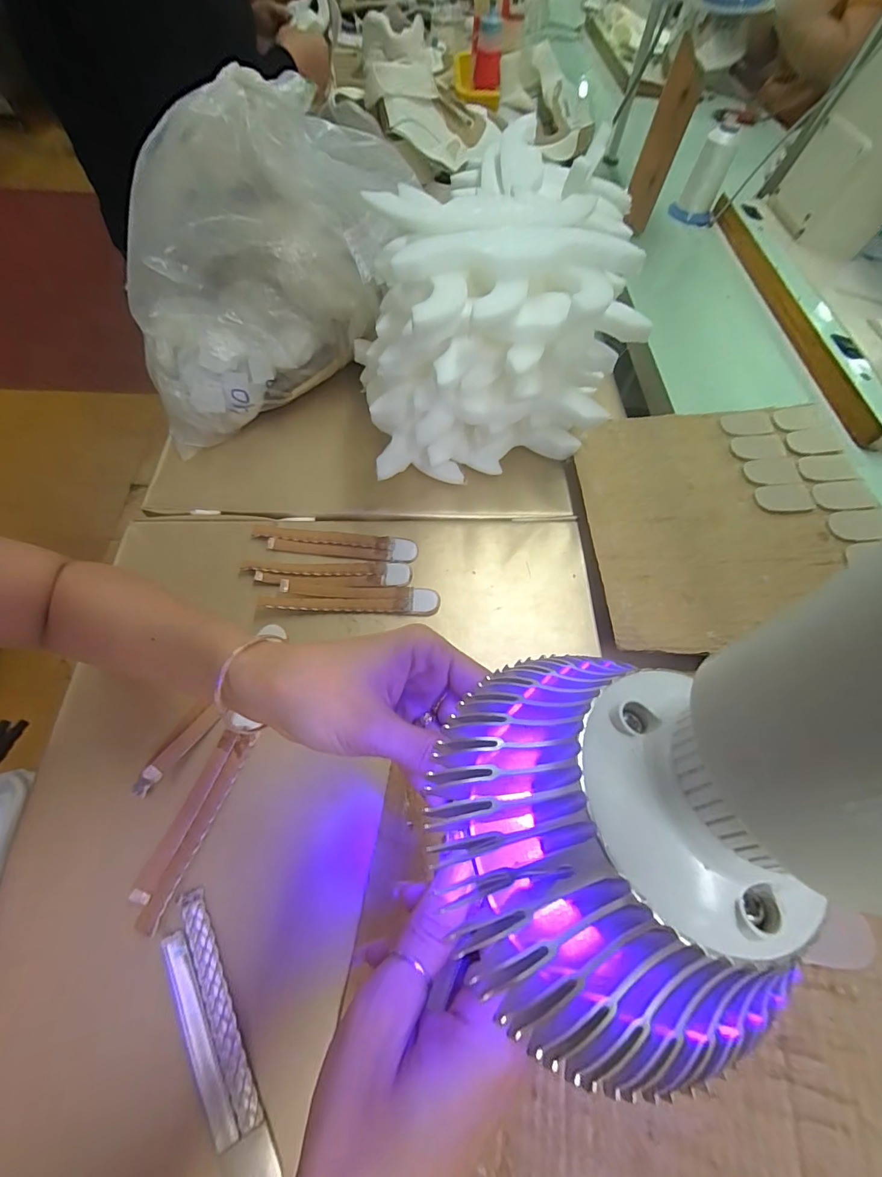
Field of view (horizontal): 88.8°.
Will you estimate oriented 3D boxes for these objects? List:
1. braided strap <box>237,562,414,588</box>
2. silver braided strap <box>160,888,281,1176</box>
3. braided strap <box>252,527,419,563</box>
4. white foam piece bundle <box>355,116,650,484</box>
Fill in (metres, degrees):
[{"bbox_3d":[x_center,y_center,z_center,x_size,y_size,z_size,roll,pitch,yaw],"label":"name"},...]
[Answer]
[{"bbox_3d":[-0.105,-0.013,0.415,0.152,0.011,0.025,0,62,-4],"label":"braided strap"},{"bbox_3d":[-0.131,0.261,0.261,0.028,0.010,0.153,-27,67,-17],"label":"silver braided strap"},{"bbox_3d":[-0.102,-0.043,0.429,0.154,0.005,0.026,5,62,-1],"label":"braided strap"},{"bbox_3d":[0.037,-0.241,0.445,0.239,0.182,0.183,-13,64,-10],"label":"white foam piece bundle"}]

